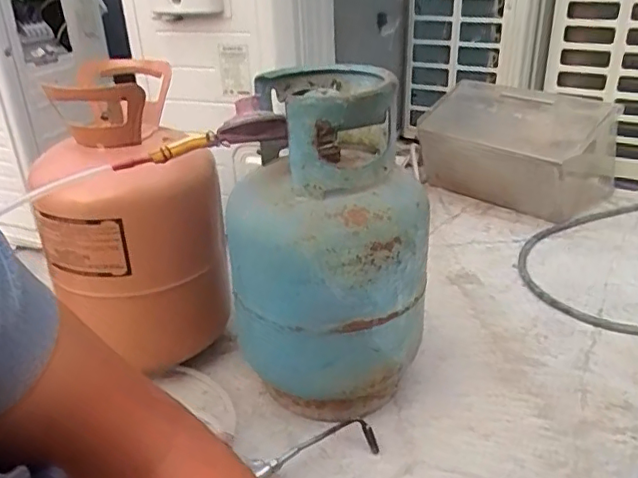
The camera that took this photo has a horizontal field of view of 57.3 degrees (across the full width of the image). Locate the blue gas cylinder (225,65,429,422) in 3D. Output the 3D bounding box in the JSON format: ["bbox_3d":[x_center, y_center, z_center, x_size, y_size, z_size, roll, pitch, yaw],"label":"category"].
[{"bbox_3d":[0.010,0.017,0.719,0.217,0.404,0.216,-3,28,1],"label":"blue gas cylinder"}]

